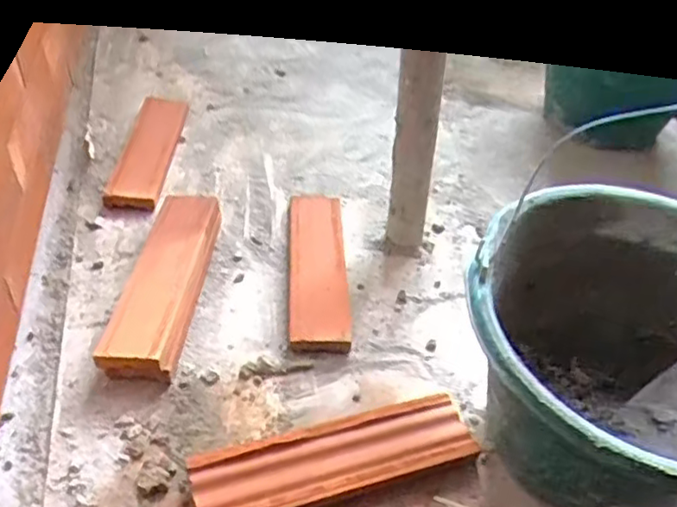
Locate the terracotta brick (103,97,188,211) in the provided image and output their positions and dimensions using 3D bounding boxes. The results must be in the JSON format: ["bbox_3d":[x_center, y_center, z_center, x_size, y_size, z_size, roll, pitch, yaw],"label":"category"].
[{"bbox_3d":[-0.239,-0.128,0.826,0.066,0.029,0.212,3,44,-1],"label":"terracotta brick"}]

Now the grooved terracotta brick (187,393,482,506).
[{"bbox_3d":[0.000,0.169,0.530,0.226,0.030,0.064,-11,46,-15],"label":"grooved terracotta brick"}]

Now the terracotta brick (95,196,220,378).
[{"bbox_3d":[-0.171,0.028,0.648,0.071,0.043,0.222,6,44,2],"label":"terracotta brick"}]

